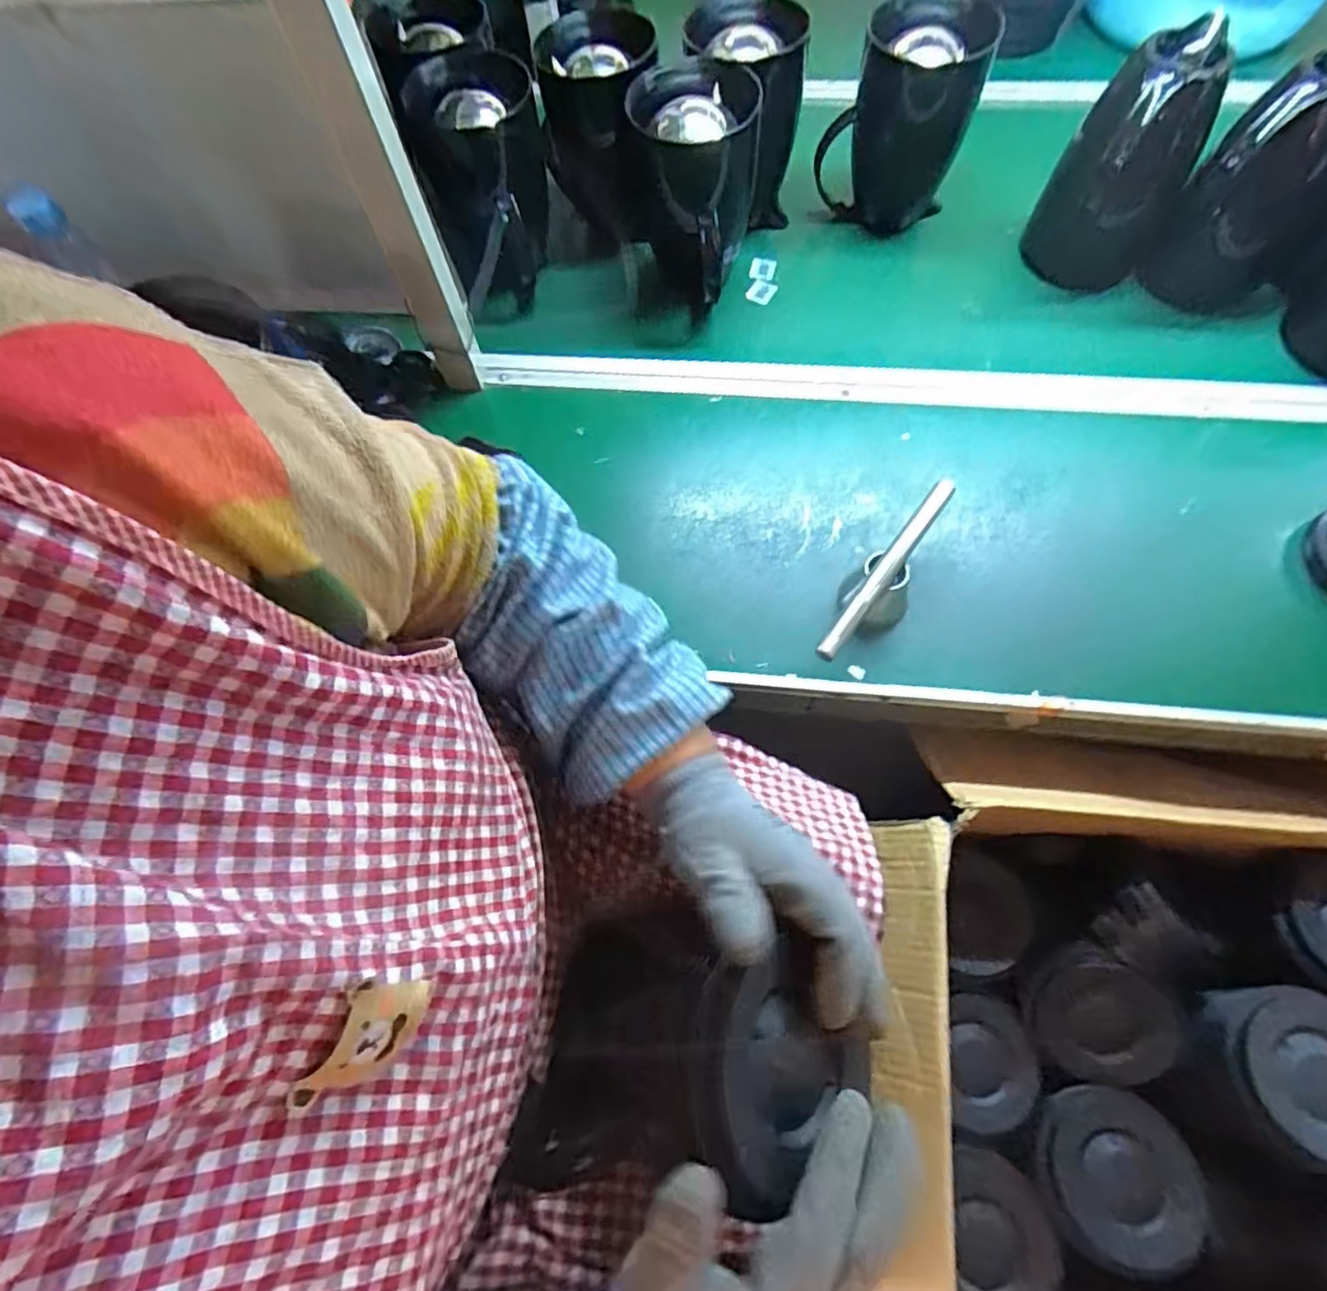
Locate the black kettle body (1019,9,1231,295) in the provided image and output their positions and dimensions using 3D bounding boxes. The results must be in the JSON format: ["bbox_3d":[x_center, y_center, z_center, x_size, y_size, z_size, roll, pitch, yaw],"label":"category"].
[{"bbox_3d":[0.475,-0.490,0.673,0.117,0.185,0.131,27,72,12],"label":"black kettle body"}]

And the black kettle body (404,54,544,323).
[{"bbox_3d":[-0.185,-0.492,0.708,0.145,0.191,0.115,-11,69,-2],"label":"black kettle body"}]

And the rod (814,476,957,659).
[{"bbox_3d":[0.190,-0.067,0.549,0.015,0.015,0.199,35,72,16],"label":"rod"}]

